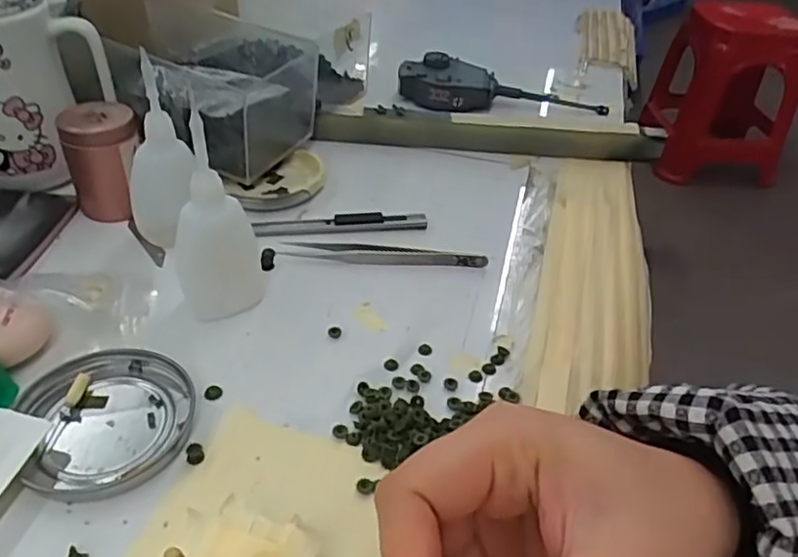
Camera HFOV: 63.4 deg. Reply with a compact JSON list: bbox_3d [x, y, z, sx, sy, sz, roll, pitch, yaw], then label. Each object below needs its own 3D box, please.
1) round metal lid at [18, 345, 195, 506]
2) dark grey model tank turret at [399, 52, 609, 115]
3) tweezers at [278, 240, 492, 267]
[{"bbox_3d":[-0.132,0.063,0.296,0.071,0.008,0.076,3,39,-2],"label":"round metal lid"},{"bbox_3d":[0.095,-0.176,0.588,0.187,0.031,0.049,2,39,-4],"label":"dark grey model tank turret"},{"bbox_3d":[-0.010,-0.015,0.400,0.127,0.009,0.016,5,39,0],"label":"tweezers"}]

